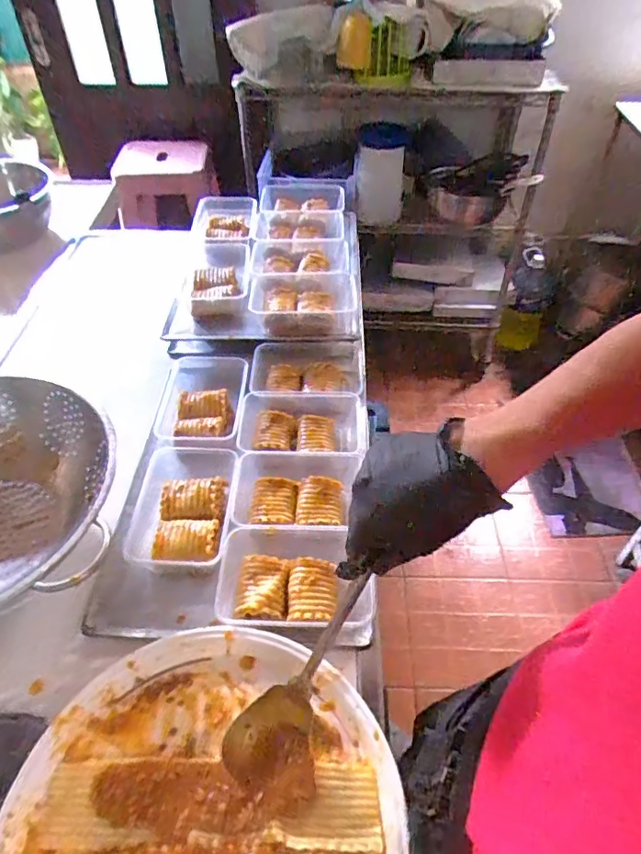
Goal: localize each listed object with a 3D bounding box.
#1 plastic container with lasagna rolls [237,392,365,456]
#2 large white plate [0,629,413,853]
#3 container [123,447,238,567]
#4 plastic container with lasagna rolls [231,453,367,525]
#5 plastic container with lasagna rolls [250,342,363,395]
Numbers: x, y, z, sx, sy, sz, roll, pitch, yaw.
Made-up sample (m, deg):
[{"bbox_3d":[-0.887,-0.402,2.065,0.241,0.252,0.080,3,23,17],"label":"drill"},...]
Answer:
[{"bbox_3d":[-0.027,0.002,0.775,0.179,0.050,0.100,1,49,0],"label":"plastic container with lasagna rolls"},{"bbox_3d":[-0.102,0.359,0.459,0.341,0.035,0.336,0,49,0],"label":"large white plate"},{"bbox_3d":[-0.178,0.112,0.681,0.126,0.055,0.179,1,49,0],"label":"container"},{"bbox_3d":[-0.031,0.090,0.697,0.167,0.045,0.117,-2,49,-2],"label":"plastic container with lasagna rolls"},{"bbox_3d":[-0.022,-0.072,0.844,0.172,0.073,0.117,2,49,1],"label":"plastic container with lasagna rolls"}]

